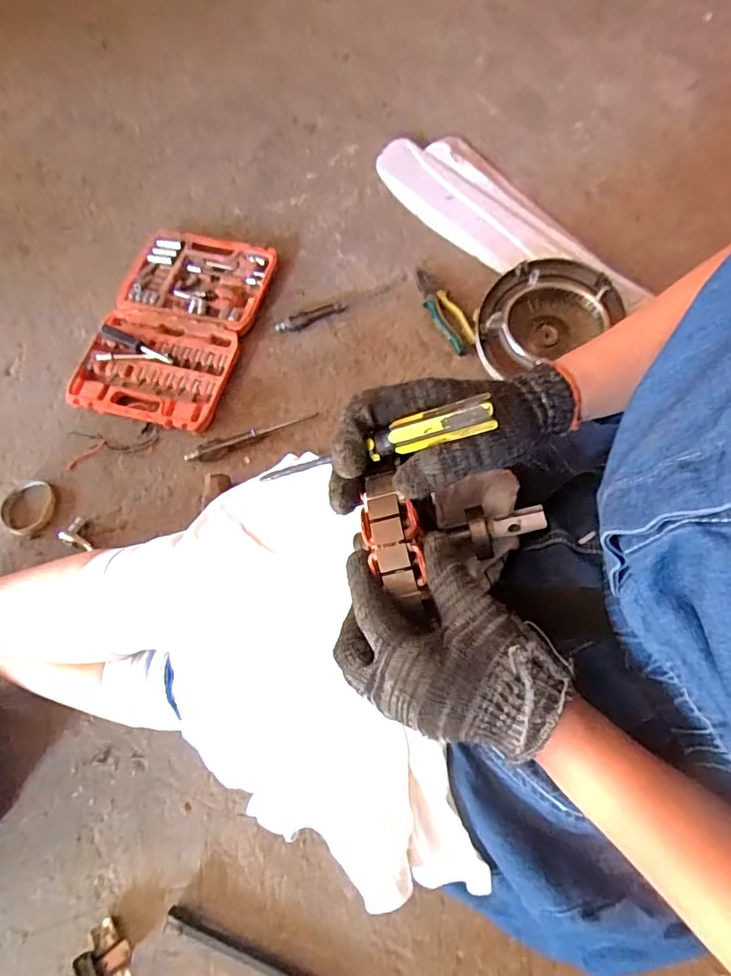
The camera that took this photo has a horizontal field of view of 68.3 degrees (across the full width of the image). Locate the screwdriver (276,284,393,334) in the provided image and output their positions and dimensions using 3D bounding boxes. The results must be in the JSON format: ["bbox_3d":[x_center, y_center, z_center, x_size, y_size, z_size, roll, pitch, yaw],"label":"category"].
[{"bbox_3d":[-0.055,-0.310,0.925,0.210,0.022,0.030,-25,70,-8],"label":"screwdriver"}]

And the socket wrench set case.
[{"bbox_3d":[-0.313,-0.273,0.901,0.243,0.039,0.374,16,70,8],"label":"socket wrench set case"}]

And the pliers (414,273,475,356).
[{"bbox_3d":[0.133,-0.303,0.925,0.048,0.032,0.183,-31,71,-10],"label":"pliers"}]

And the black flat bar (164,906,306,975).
[{"bbox_3d":[-0.092,0.518,0.574,0.268,0.017,0.021,18,70,9],"label":"black flat bar"}]

